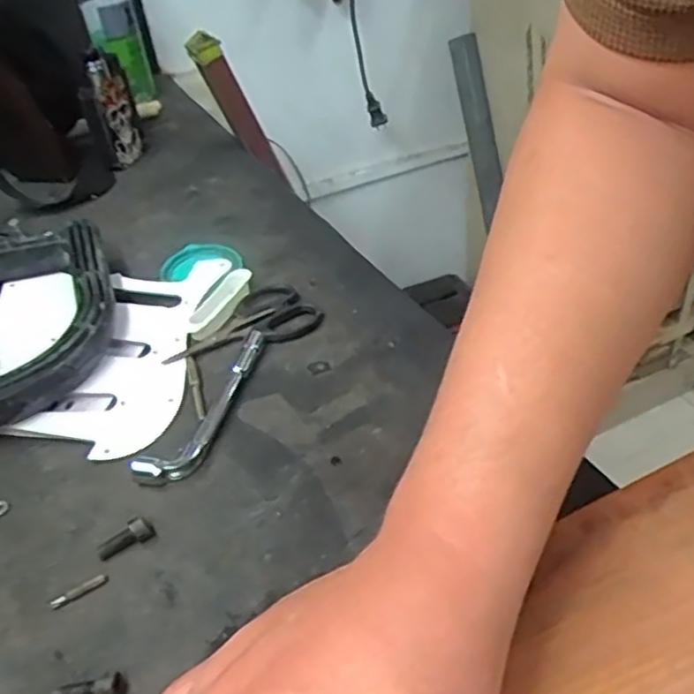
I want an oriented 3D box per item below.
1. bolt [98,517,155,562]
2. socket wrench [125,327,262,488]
[{"bbox_3d":[-0.115,0.099,0.363,0.028,0.010,0.011,-25,41,-22],"label":"bolt"},{"bbox_3d":[-0.081,0.033,0.439,0.028,0.014,0.137,11,41,21],"label":"socket wrench"}]

